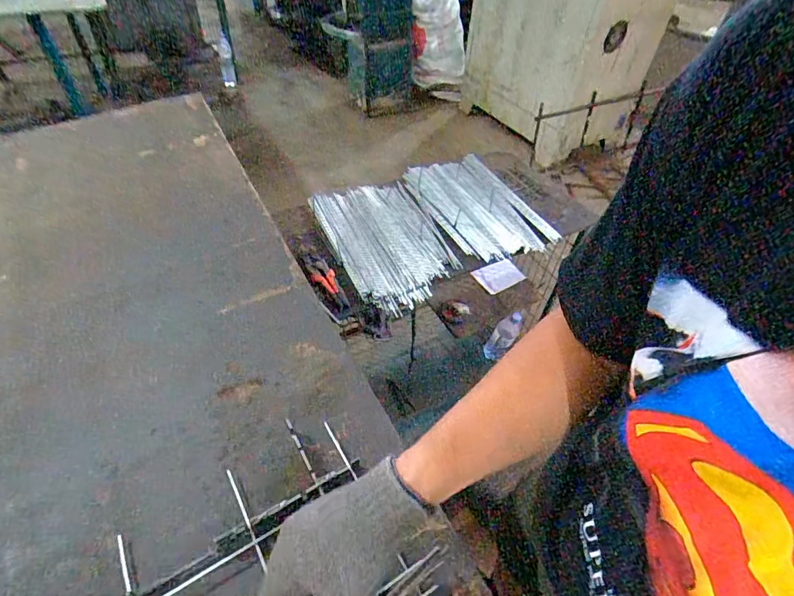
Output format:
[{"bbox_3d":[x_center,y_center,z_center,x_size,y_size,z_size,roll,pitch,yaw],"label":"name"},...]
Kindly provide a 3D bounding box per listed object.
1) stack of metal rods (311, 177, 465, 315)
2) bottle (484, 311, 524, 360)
[{"bbox_3d":[-0.029,-0.137,1.033,0.247,0.074,0.379,-20,52,-20],"label":"stack of metal rods"},{"bbox_3d":[0.333,0.120,1.376,0.060,0.175,0.067,37,10,28],"label":"bottle"}]

